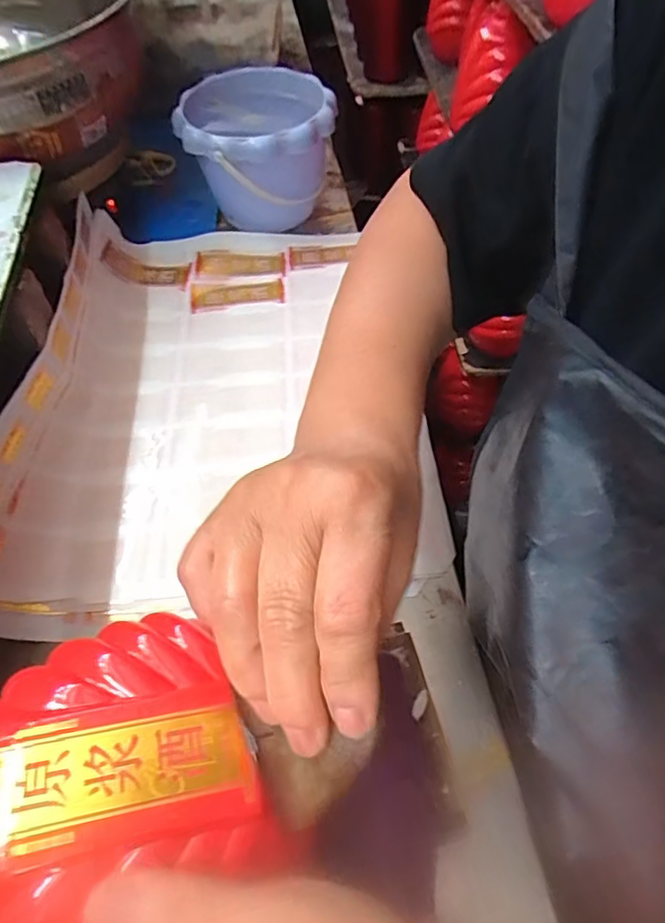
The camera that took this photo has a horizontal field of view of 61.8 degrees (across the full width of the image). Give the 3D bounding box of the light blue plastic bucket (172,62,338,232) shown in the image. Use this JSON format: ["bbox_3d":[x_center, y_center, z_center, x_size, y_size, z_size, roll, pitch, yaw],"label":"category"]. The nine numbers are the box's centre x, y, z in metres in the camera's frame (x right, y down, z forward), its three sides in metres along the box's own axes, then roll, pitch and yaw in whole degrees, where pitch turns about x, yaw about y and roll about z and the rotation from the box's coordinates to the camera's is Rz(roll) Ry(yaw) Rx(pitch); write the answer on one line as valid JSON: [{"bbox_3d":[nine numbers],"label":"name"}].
[{"bbox_3d":[-0.079,-0.324,0.601,0.149,0.121,0.156,0,55,0],"label":"light blue plastic bucket"}]

